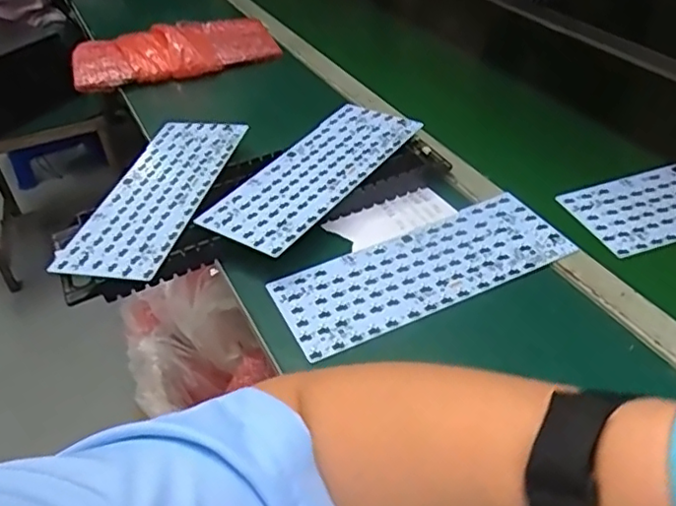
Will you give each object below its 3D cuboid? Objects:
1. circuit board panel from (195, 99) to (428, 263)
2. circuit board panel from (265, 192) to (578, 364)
[{"bbox_3d":[-0.022,-0.102,0.752,0.113,0.010,0.307,24,47,26],"label":"circuit board panel"},{"bbox_3d":[0.088,0.015,0.650,0.304,0.005,0.118,-20,44,-16],"label":"circuit board panel"}]

